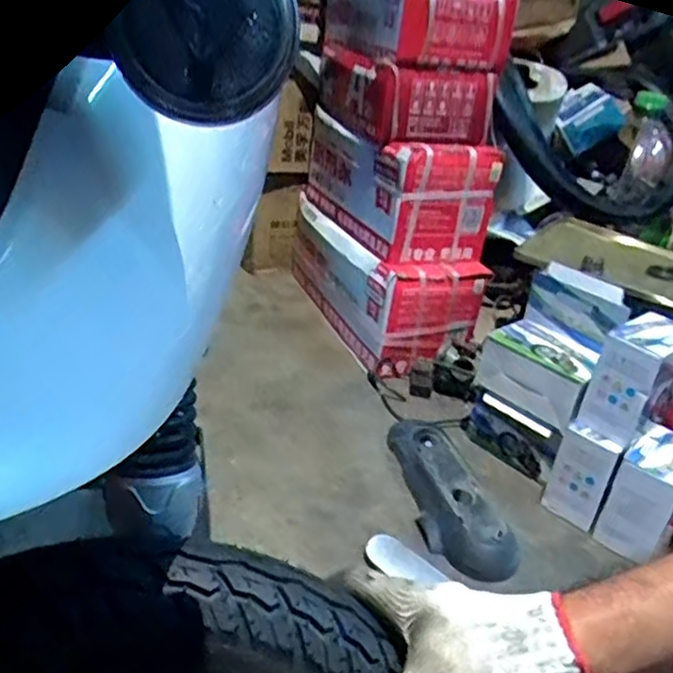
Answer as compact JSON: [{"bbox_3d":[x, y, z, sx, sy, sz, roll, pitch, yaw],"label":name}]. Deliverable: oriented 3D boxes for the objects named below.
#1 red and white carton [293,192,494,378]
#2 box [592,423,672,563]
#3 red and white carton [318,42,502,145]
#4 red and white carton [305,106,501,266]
[{"bbox_3d":[0.087,-0.129,1.413,0.219,0.208,0.512,-6,30,-23],"label":"red and white carton"},{"bbox_3d":[0.428,0.214,0.911,0.084,0.136,0.126,24,32,29],"label":"box"},{"bbox_3d":[0.128,-0.455,1.248,0.223,0.125,0.323,-3,29,-19],"label":"red and white carton"},{"bbox_3d":[0.114,-0.317,1.323,0.200,0.198,0.407,-6,31,-23],"label":"red and white carton"}]

